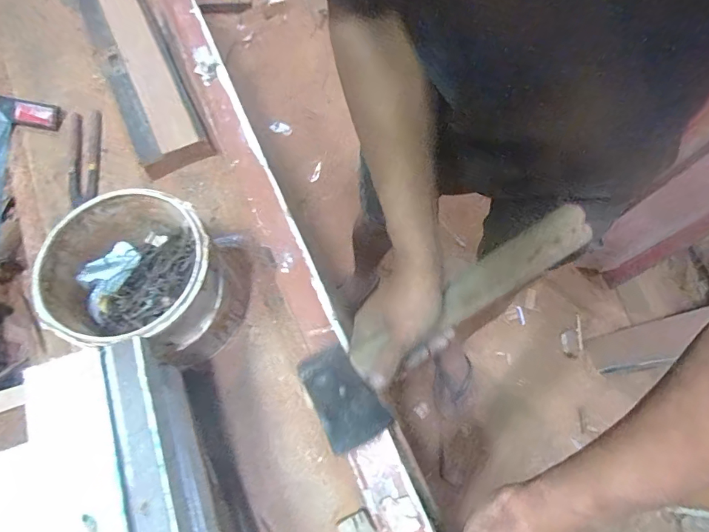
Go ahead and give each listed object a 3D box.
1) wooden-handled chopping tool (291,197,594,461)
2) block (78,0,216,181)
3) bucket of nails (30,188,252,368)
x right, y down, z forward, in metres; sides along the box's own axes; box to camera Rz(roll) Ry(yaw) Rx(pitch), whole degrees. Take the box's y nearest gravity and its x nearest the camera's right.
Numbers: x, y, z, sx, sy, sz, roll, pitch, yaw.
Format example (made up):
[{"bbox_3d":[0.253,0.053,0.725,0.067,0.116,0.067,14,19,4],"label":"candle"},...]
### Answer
[{"bbox_3d":[0.098,0.052,0.443,0.347,0.068,0.094,-37,71,-4],"label":"wooden-handled chopping tool"},{"bbox_3d":[-0.383,-0.360,0.750,0.116,0.049,0.466,-26,69,-11],"label":"block"},{"bbox_3d":[-0.250,0.030,0.540,0.181,0.193,0.175,0,66,0],"label":"bucket of nails"}]

